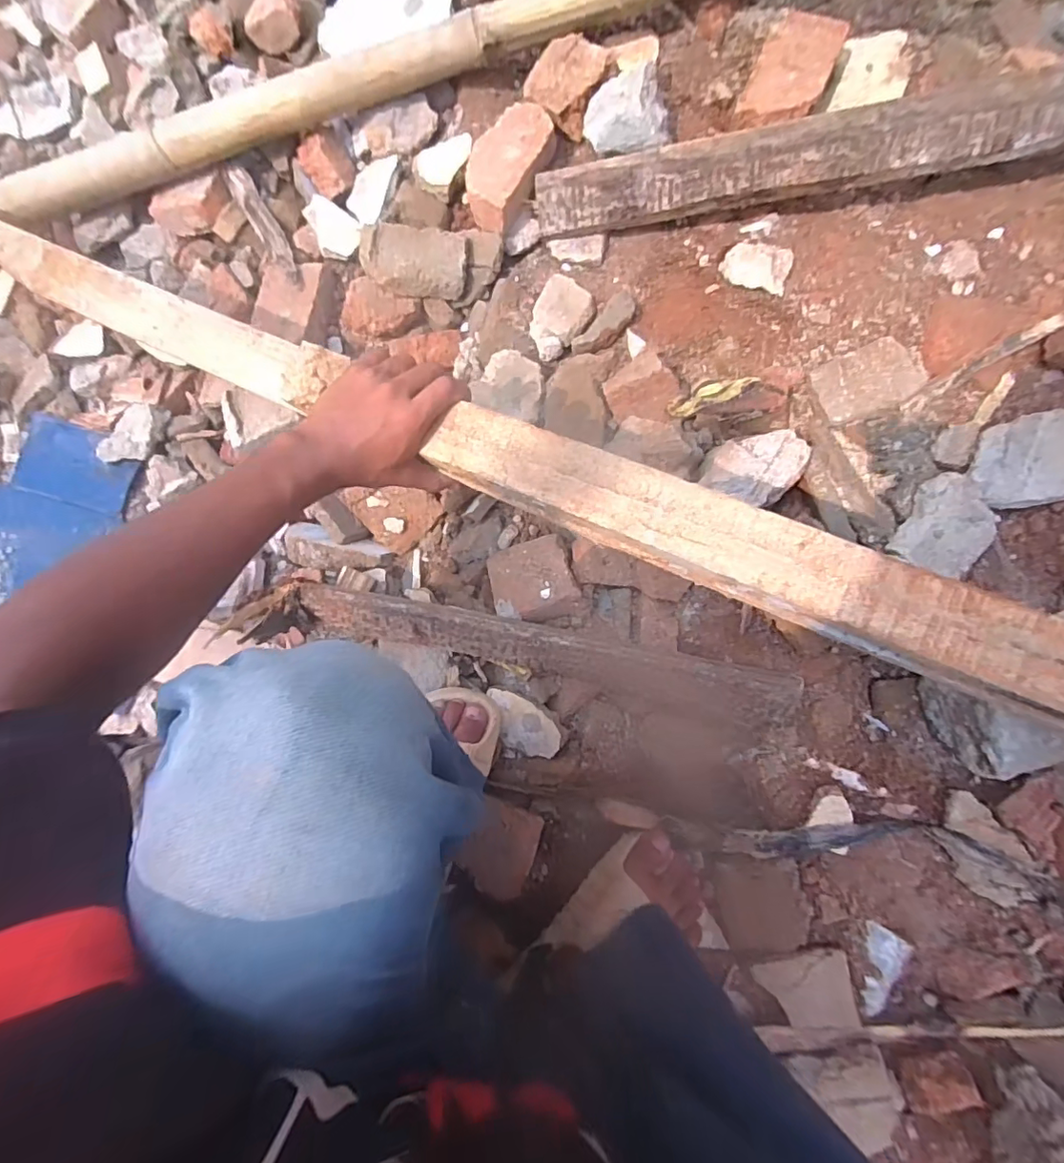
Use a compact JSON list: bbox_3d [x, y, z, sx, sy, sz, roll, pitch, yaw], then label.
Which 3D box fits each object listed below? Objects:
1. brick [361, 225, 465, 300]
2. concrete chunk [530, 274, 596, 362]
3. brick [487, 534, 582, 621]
[{"bbox_3d":[-0.140,-0.388,0.651,0.125,0.036,0.076,9,90,7],"label":"brick"},{"bbox_3d":[0.029,-0.315,0.643,0.068,0.021,0.091,40,94,6],"label":"concrete chunk"},{"bbox_3d":[0.005,0.001,0.624,0.091,0.049,0.089,-22,65,11],"label":"brick"}]

